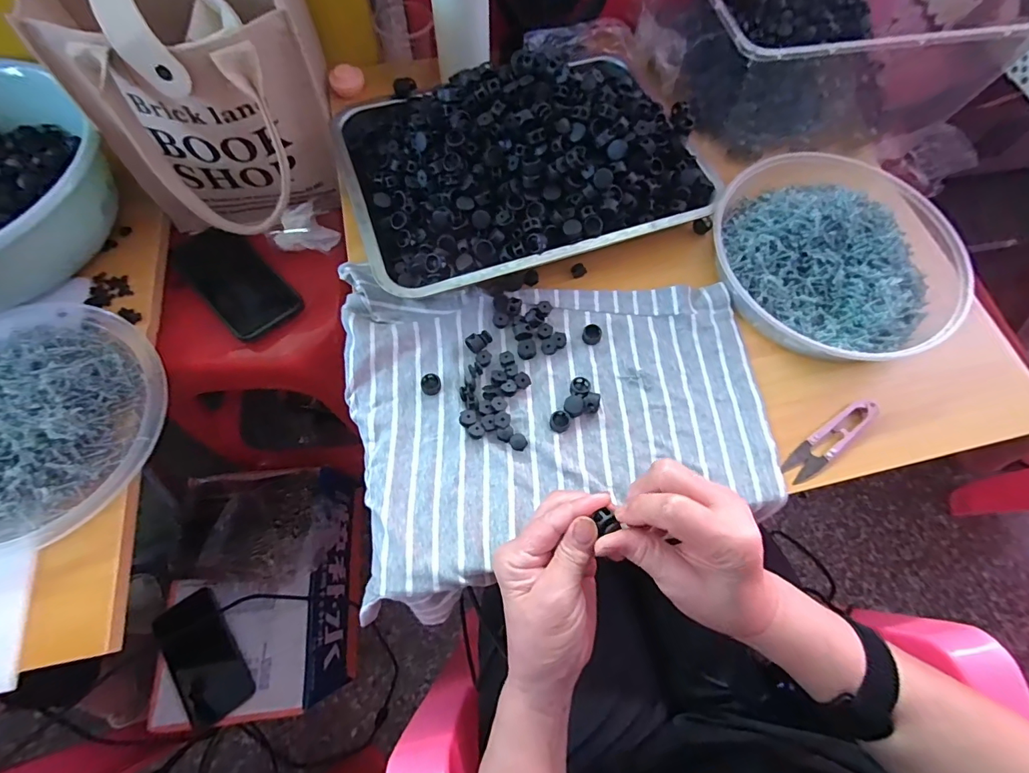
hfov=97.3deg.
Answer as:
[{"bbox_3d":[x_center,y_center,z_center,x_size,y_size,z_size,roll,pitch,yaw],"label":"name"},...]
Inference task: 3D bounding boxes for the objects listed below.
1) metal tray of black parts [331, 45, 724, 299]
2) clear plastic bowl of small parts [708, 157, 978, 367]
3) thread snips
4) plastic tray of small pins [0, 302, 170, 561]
[{"bbox_3d":[0.010,-0.234,0.432,0.340,0.087,0.243,-18,70,-9],"label":"metal tray of black parts"},{"bbox_3d":[0.299,-0.131,0.418,0.222,0.050,0.222,1,68,-1],"label":"clear plastic bowl of small parts"},{"bbox_3d":[0.265,0.045,0.379,0.097,0.014,0.021,-35,73,-14],"label":"thread snips"},{"bbox_3d":[-0.442,0.026,0.403,0.232,0.046,0.235,-12,69,-6],"label":"plastic tray of small pins"}]

